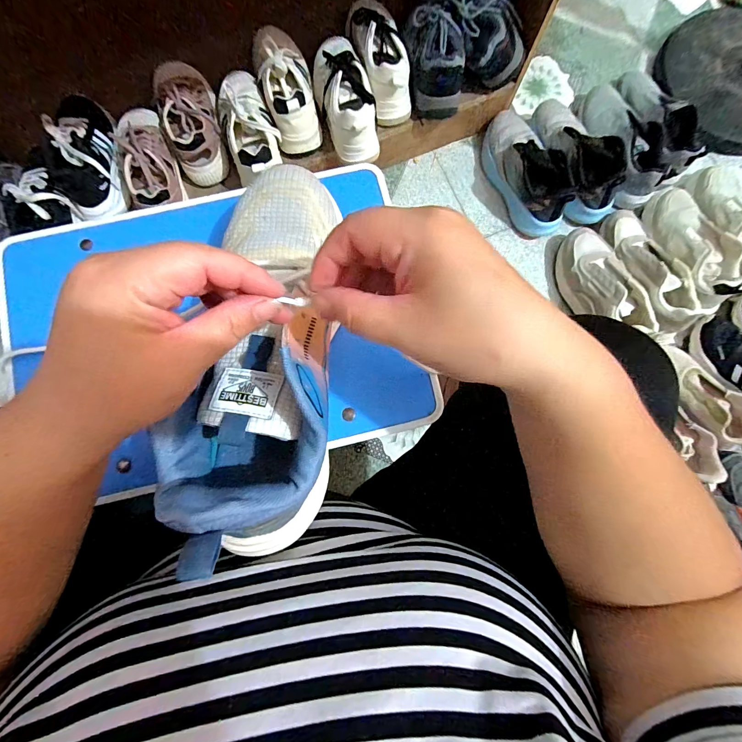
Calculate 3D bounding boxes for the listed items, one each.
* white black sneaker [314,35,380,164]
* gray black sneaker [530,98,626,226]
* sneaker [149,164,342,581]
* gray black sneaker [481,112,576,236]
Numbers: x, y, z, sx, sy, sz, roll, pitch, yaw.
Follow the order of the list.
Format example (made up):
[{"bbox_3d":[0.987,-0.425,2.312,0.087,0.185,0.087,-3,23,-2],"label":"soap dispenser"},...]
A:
[{"bbox_3d":[-0.052,-0.517,0.639,0.089,0.081,0.229,-20,83,-3],"label":"white black sneaker"},{"bbox_3d":[0.454,-0.467,0.743,0.124,0.098,0.278,-19,83,-3],"label":"gray black sneaker"},{"bbox_3d":[-0.069,-0.018,0.226,0.093,0.089,0.250,4,75,0],"label":"sneaker"},{"bbox_3d":[0.332,-0.436,0.745,0.103,0.101,0.279,-22,83,-3],"label":"gray black sneaker"}]

